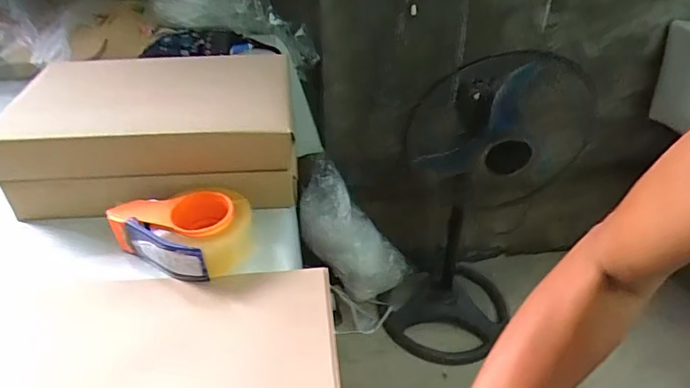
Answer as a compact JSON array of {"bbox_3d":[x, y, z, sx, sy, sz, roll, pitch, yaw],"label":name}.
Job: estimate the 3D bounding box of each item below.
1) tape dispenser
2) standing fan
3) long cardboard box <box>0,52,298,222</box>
[{"bbox_3d":[-0.192,0.039,0.632,0.160,0.063,0.135,20,40,24],"label":"tape dispenser"},{"bbox_3d":[0.324,0.024,1.364,0.373,0.840,0.410,7,36,9],"label":"standing fan"},{"bbox_3d":[-0.275,-0.097,0.744,0.388,0.126,0.258,-5,36,-7],"label":"long cardboard box"}]

